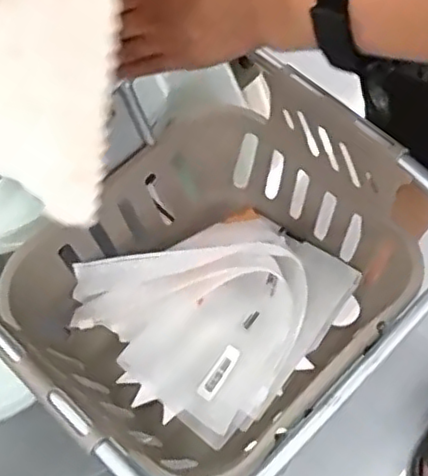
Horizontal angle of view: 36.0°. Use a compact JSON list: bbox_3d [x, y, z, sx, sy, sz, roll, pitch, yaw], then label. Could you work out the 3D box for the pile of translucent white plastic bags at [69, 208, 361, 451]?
[{"bbox_3d":[0.006,0.054,0.568,0.200,0.049,0.178,-36,68,-15],"label":"pile of translucent white plastic bags"}]

